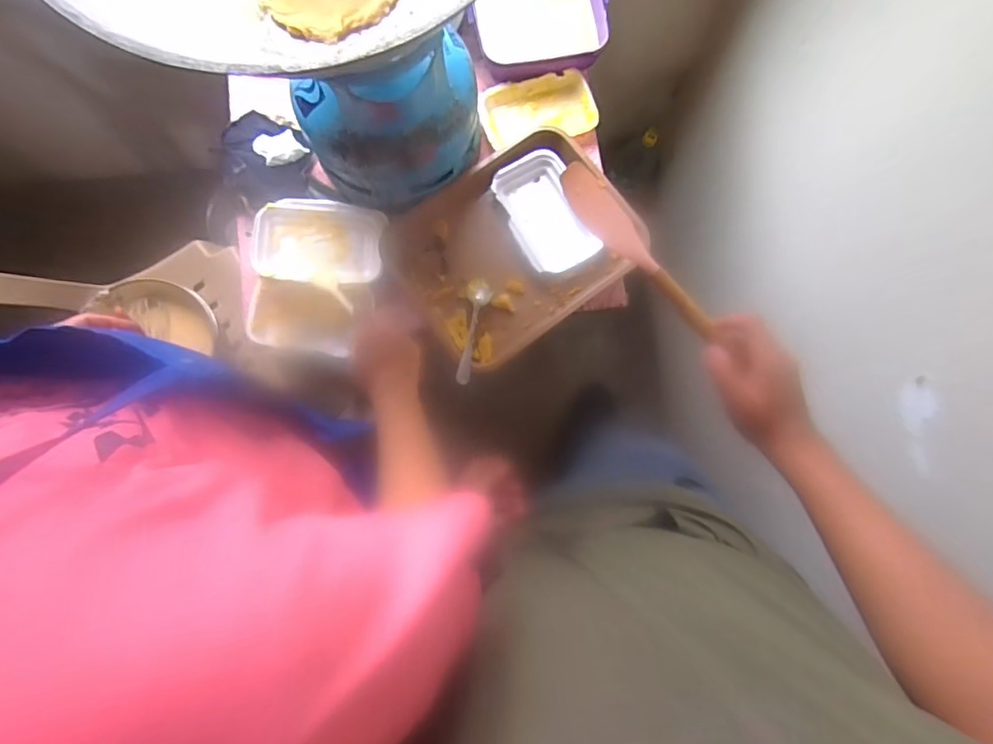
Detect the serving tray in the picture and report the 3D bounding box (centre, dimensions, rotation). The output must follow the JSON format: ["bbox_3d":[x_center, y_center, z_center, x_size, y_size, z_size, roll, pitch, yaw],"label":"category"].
[{"bbox_3d":[0.033,-0.200,0.850,0.374,0.044,0.299,-35,85,-5],"label":"serving tray"}]

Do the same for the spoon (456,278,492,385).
[{"bbox_3d":[-0.035,-0.071,0.803,0.037,0.023,0.199,8,59,0],"label":"spoon"}]

